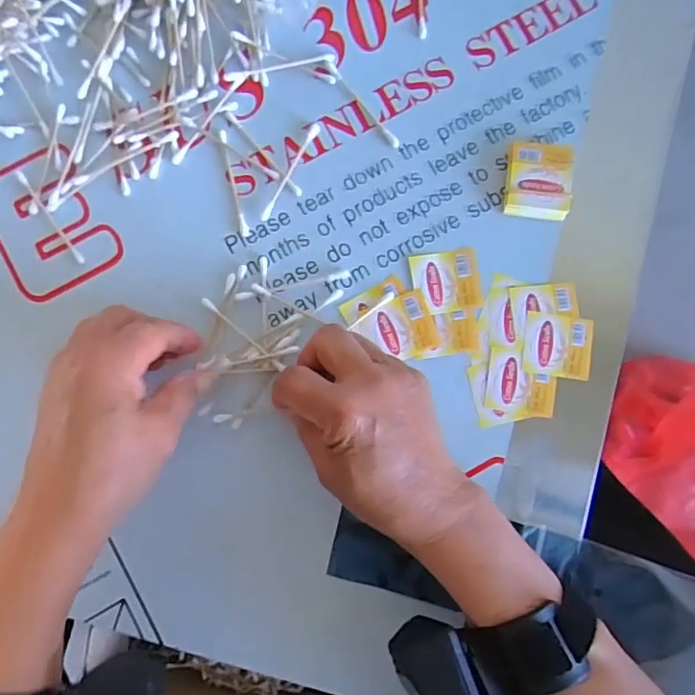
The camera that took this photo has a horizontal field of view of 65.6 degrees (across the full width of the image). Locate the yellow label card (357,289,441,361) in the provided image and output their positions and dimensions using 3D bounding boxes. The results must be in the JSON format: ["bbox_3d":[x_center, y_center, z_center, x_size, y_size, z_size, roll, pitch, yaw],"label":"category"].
[{"bbox_3d":[0.033,-0.012,0.342,0.042,0.004,0.039,-20,85,-4],"label":"yellow label card"}]

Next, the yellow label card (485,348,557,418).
[{"bbox_3d":[0.110,0.022,0.340,0.042,0.004,0.040,7,84,-1],"label":"yellow label card"}]

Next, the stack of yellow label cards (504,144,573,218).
[{"bbox_3d":[0.124,-0.108,0.350,0.041,0.013,0.047,5,84,-1],"label":"stack of yellow label cards"}]

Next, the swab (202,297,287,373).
[{"bbox_3d":[-0.066,-0.009,0.336,0.067,0.006,0.005,41,85,2],"label":"swab"}]

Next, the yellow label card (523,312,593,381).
[{"bbox_3d":[0.134,-0.001,0.342,0.042,0.004,0.039,8,84,-1],"label":"yellow label card"}]

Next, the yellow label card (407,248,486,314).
[{"bbox_3d":[0.064,-0.042,0.345,0.042,0.005,0.039,-10,85,-3],"label":"yellow label card"}]

